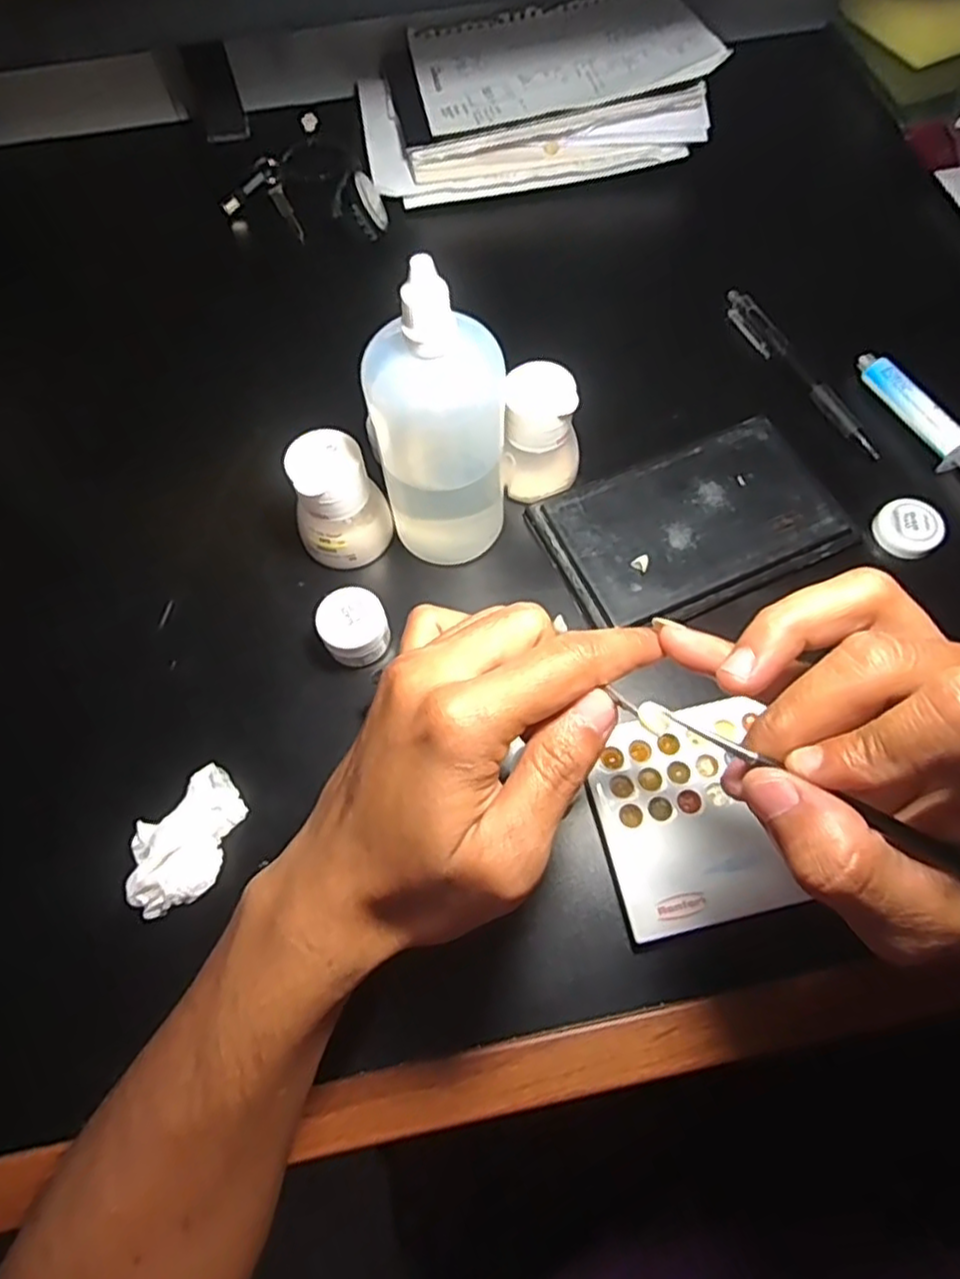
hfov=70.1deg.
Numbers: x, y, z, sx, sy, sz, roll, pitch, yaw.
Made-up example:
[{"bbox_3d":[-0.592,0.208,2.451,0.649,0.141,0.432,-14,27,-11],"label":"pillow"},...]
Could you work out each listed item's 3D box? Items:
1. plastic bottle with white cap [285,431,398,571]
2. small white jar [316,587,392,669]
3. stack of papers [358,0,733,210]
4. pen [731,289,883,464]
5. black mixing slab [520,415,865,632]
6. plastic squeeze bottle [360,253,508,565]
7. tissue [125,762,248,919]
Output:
[{"bbox_3d":[-0.073,-0.069,0.354,0.042,0.064,0.044,0,67,1],"label":"plastic bottle with white cap"},{"bbox_3d":[-0.062,-0.004,0.344,0.032,0.032,0.035,0,67,1],"label":"small white jar"},{"bbox_3d":[0.037,-0.413,0.506,0.250,0.046,0.166,-10,67,-3],"label":"stack of papers"},{"bbox_3d":[0.192,-0.163,0.418,0.016,0.013,0.144,-23,68,-9],"label":"pen"},{"bbox_3d":[0.114,-0.063,0.368,0.151,0.008,0.090,-21,68,-8],"label":"black mixing slab"},{"bbox_3d":[-0.017,-0.096,0.311,0.059,0.145,0.053,0,67,1],"label":"plastic squeeze bottle"},{"bbox_3d":[-0.130,0.089,0.305,0.035,0.029,0.063,12,68,6],"label":"tissue"}]

